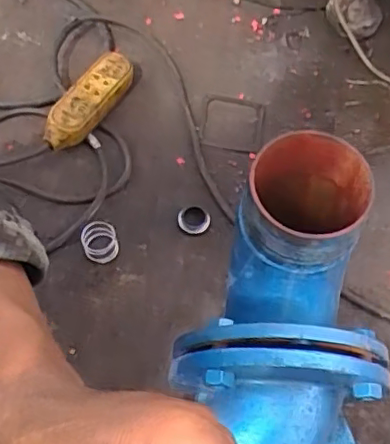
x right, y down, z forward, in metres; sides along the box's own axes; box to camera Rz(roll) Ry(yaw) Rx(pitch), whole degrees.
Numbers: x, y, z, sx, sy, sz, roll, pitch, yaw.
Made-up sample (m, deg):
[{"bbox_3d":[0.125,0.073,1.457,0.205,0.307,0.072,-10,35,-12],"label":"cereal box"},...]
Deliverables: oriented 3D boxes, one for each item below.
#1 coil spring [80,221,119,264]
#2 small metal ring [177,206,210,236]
[{"bbox_3d":[-0.124,0.027,0.754,0.046,0.043,0.042,2,61,-4],"label":"coil spring"},{"bbox_3d":[-0.001,-0.003,0.787,0.044,0.015,0.038,17,61,4],"label":"small metal ring"}]

